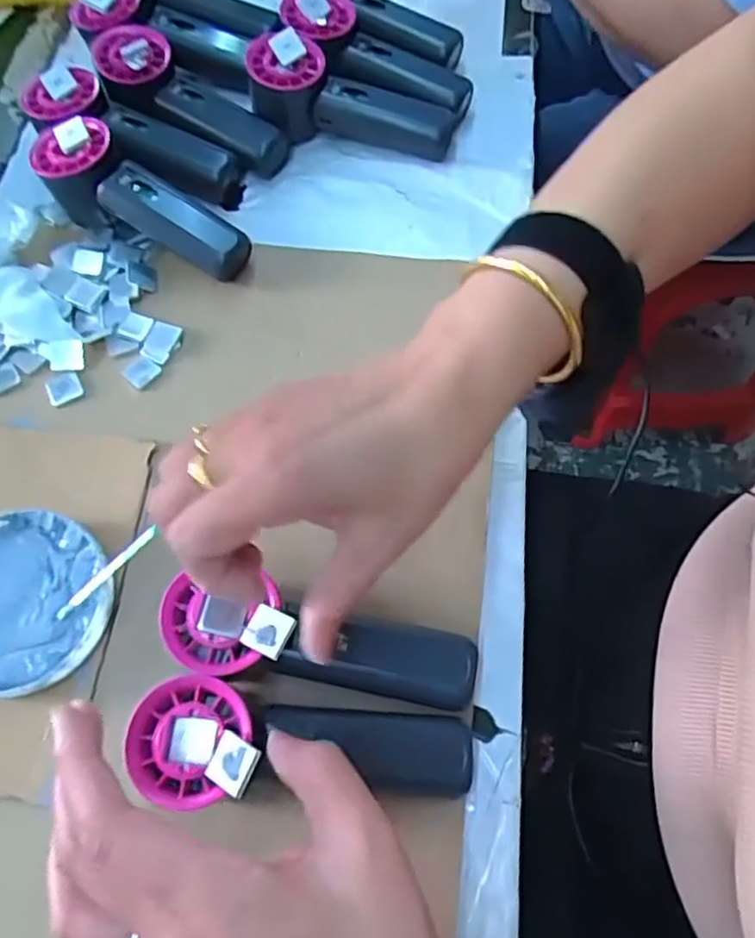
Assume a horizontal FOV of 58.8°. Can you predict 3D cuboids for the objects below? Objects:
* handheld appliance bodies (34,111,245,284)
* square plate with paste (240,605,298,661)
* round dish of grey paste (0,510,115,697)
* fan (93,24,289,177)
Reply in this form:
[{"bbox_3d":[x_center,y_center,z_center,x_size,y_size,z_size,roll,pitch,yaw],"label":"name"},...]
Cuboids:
[{"bbox_3d":[-0.166,-0.182,0.465,0.158,0.056,0.056,34,71,15],"label":"handheld appliance bodies"},{"bbox_3d":[-0.052,0.077,0.318,0.021,0.004,0.021,22,68,13],"label":"square plate with paste"},{"bbox_3d":[-0.198,0.073,0.372,0.101,0.015,0.096,0,66,1],"label":"round dish of grey paste"},{"bbox_3d":[-0.139,-0.277,0.499,0.160,0.042,0.069,33,70,0],"label":"fan"}]

